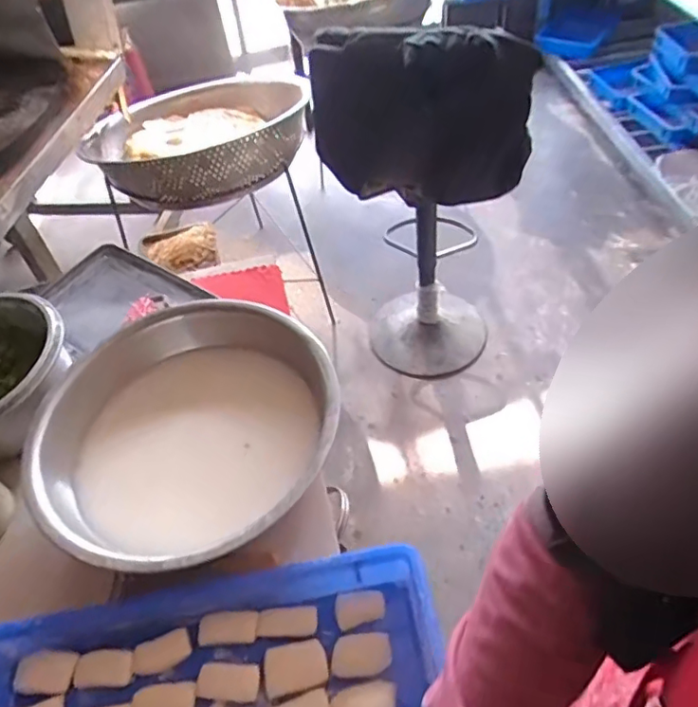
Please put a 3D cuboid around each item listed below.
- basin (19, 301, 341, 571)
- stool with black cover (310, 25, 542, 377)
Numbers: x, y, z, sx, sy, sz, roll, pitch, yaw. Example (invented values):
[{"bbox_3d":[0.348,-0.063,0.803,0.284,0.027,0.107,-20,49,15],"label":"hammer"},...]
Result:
[{"bbox_3d":[-0.187,0.101,0.722,0.342,0.105,0.370,-4,49,5],"label":"basin"},{"bbox_3d":[0.211,-0.367,1.518,0.432,1.064,0.450,11,52,17],"label":"stool with black cover"}]

